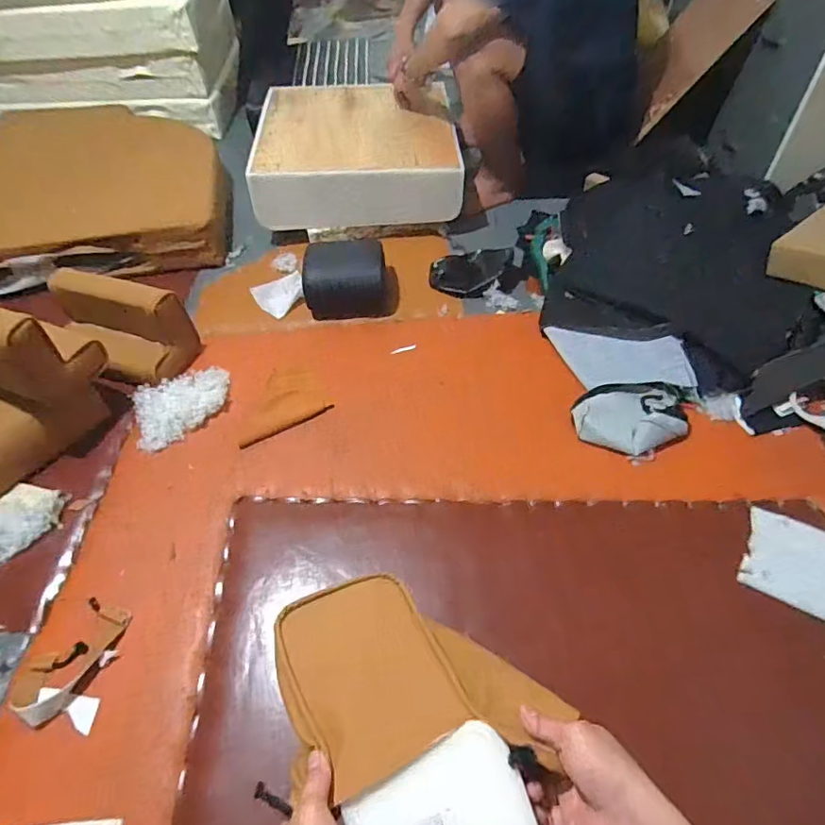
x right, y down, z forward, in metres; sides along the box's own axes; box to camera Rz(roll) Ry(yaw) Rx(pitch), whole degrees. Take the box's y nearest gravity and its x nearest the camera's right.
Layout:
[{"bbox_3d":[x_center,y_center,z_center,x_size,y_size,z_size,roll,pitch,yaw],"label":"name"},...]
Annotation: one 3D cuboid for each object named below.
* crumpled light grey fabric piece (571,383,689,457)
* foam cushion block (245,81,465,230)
[{"bbox_3d":[0.408,0.006,1.004,0.208,0.040,0.166,5,53,6],"label":"crumpled light grey fabric piece"},{"bbox_3d":[-0.148,-0.729,1.470,0.523,0.143,0.524,-3,52,0],"label":"foam cushion block"}]

